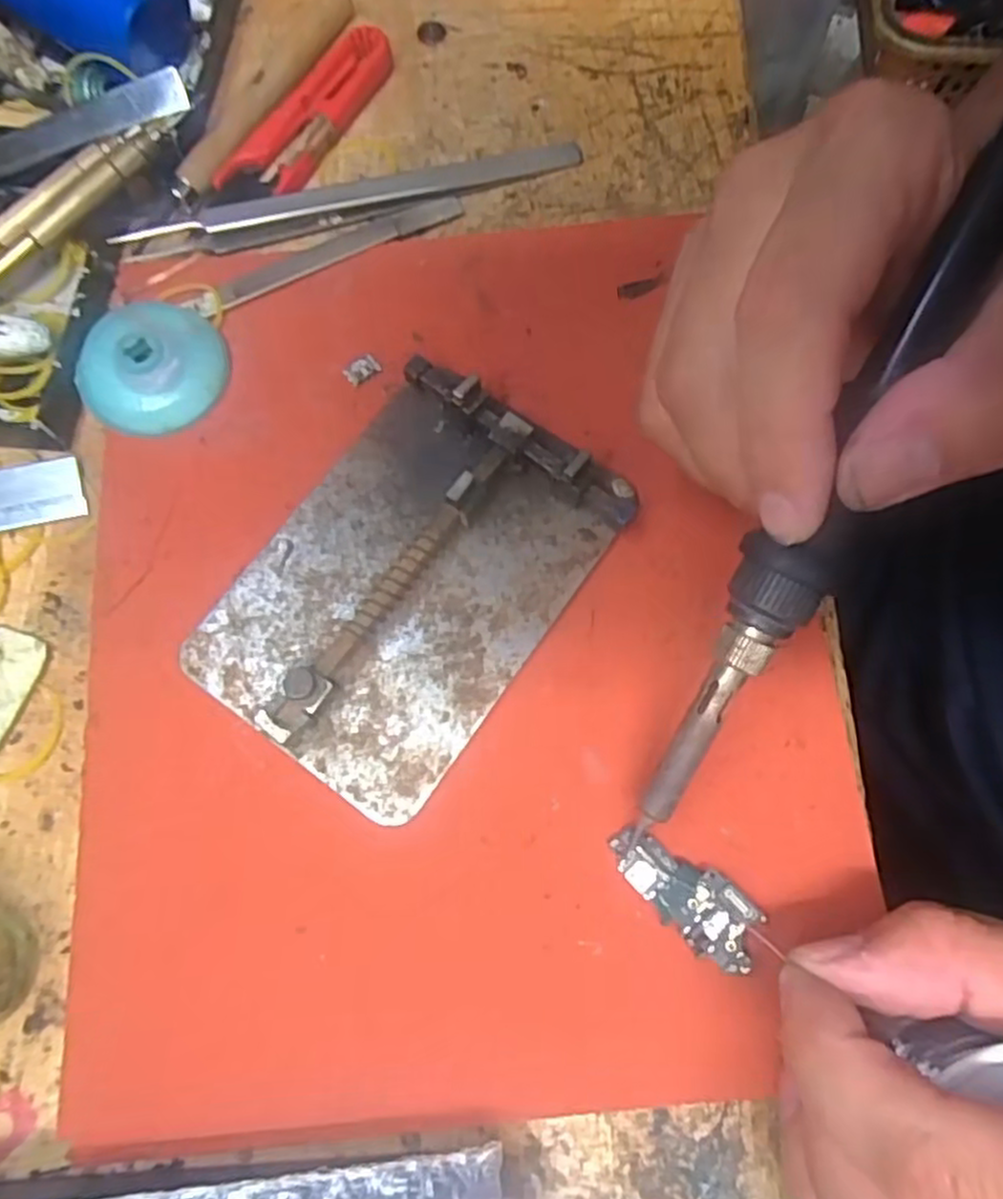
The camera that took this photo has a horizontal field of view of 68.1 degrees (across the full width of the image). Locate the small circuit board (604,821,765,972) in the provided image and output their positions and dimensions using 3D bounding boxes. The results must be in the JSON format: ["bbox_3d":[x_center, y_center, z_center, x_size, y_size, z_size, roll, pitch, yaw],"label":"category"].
[{"bbox_3d":[0.046,0.073,0.185,0.041,0.008,0.017,40,76,9],"label":"small circuit board"}]

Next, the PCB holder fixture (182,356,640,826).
[{"bbox_3d":[-0.026,-0.007,0.203,0.079,0.019,0.110,35,75,8],"label":"PCB holder fixture"}]

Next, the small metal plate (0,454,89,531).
[{"bbox_3d":[-0.145,-0.031,0.221,0.037,0.004,0.019,-13,86,-12],"label":"small metal plate"}]

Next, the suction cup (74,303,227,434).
[{"bbox_3d":[-0.106,-0.071,0.225,0.043,0.012,0.038,-41,79,-12],"label":"suction cup"}]

